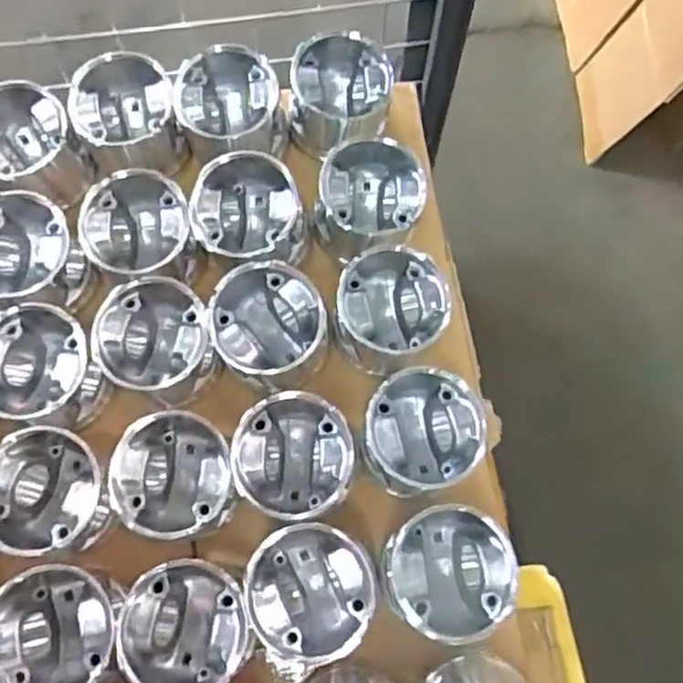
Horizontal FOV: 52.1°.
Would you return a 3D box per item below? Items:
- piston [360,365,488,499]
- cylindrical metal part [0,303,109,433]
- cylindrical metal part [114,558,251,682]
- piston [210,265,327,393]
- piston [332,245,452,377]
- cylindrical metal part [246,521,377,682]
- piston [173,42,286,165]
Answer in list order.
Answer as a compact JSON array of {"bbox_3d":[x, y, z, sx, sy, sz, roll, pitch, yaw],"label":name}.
[{"bbox_3d":[0.064,0.077,0.577,0.095,0.081,0.092,0,73,0],"label":"piston"},{"bbox_3d":[-0.251,0.024,0.588,0.096,0.078,0.090,0,73,0],"label":"cylindrical metal part"},{"bbox_3d":[-0.115,0.217,0.532,0.092,0.078,0.091,0,73,0],"label":"cylindrical metal part"},{"bbox_3d":[-0.061,-0.008,0.598,0.091,0.085,0.091,0,73,0],"label":"piston"},{"bbox_3d":[0.043,-0.026,0.605,0.088,0.089,0.096,0,73,0],"label":"piston"},{"bbox_3d":[-0.023,0.189,0.526,0.092,0.077,0.092,0,73,0],"label":"cylindrical metal part"},{"bbox_3d":[-0.100,-0.205,0.645,0.094,0.080,0.098,0,73,0],"label":"piston"}]

